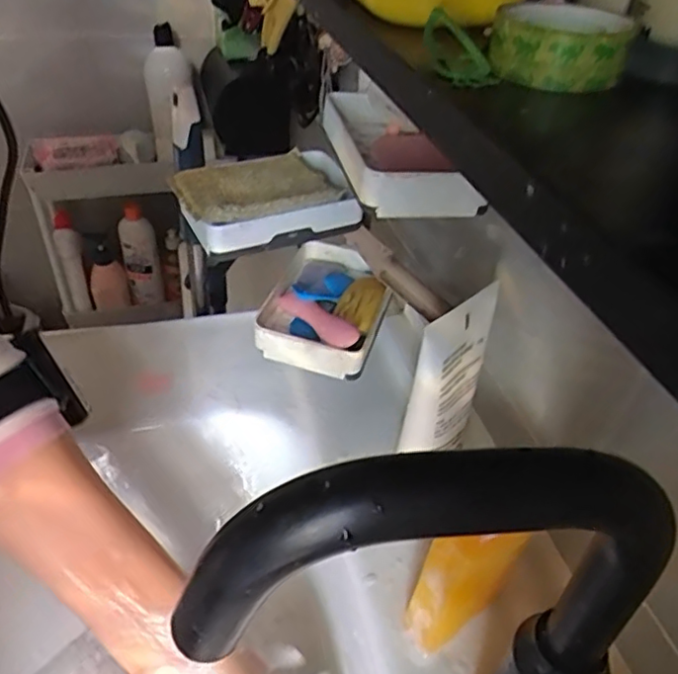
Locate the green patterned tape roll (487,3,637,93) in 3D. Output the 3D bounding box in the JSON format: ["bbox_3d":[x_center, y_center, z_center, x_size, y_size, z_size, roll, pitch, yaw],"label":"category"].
[{"bbox_3d":[0.070,-0.095,0.202,0.042,0.018,0.037,13,40,11],"label":"green patterned tape roll"}]

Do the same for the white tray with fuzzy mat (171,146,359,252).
[{"bbox_3d":[-0.057,-0.110,0.479,0.135,0.034,0.091,-15,43,-21],"label":"white tray with fuzzy mat"}]

